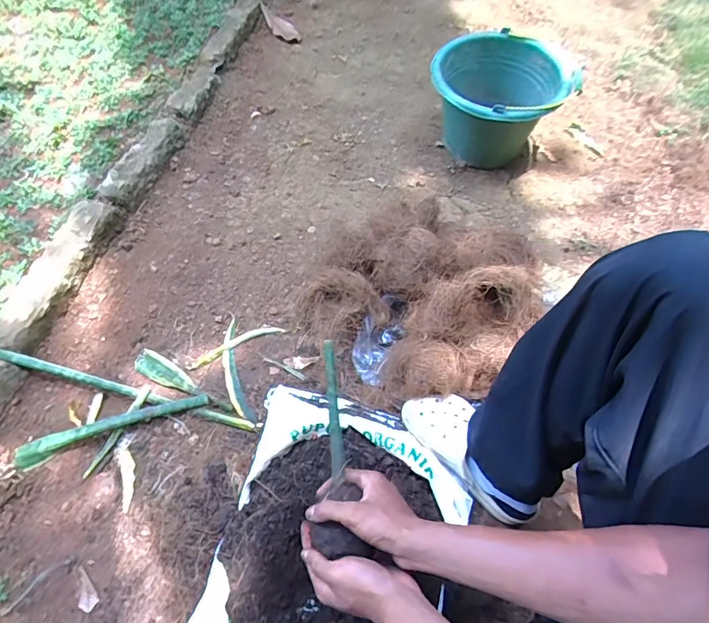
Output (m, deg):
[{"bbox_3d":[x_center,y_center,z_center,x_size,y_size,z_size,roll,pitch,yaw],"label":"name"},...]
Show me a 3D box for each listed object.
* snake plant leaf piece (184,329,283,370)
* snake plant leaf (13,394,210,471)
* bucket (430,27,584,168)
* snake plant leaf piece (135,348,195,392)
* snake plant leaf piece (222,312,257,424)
[{"bbox_3d":[-0.221,0.063,0.840,0.183,0.008,0.026,-22,58,-11],"label":"snake plant leaf piece"},{"bbox_3d":[-0.397,0.191,0.749,0.309,0.032,0.034,-18,57,-9],"label":"snake plant leaf"},{"bbox_3d":[0.348,-0.508,1.095,0.314,0.215,0.304,2,57,5],"label":"bucket"},{"bbox_3d":[-0.341,0.109,0.812,0.133,0.008,0.043,25,61,18],"label":"snake plant leaf piece"},{"bbox_3d":[-0.220,0.098,0.816,0.040,0.012,0.230,-16,57,-8],"label":"snake plant leaf piece"}]

